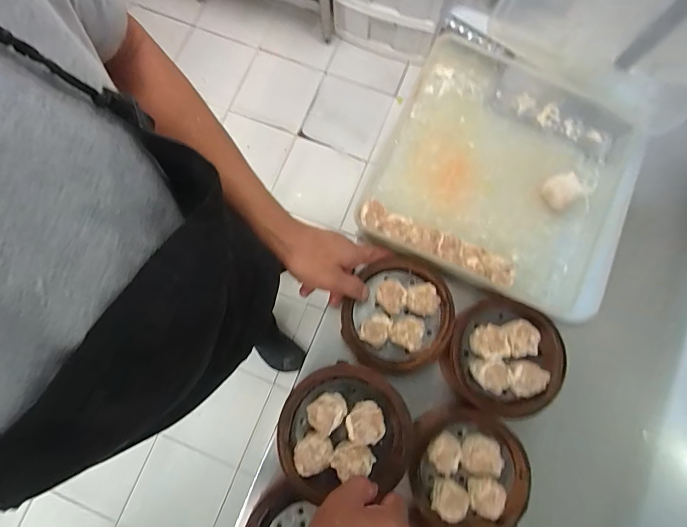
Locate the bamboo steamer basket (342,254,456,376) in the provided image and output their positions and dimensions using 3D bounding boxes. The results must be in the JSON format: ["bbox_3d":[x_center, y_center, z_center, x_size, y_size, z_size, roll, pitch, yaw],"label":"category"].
[{"bbox_3d":[0.070,0.069,0.492,0.131,0.045,0.140,0,79,1],"label":"bamboo steamer basket"}]

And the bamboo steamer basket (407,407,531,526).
[{"bbox_3d":[0.150,0.252,0.452,0.140,0.060,0.140,0,79,1],"label":"bamboo steamer basket"}]

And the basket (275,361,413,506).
[{"bbox_3d":[0.002,0.178,0.411,0.140,0.037,0.126,-2,79,0],"label":"basket"}]

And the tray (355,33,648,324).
[{"bbox_3d":[0.230,-0.118,0.522,0.342,0.057,0.311,23,81,5],"label":"tray"}]

